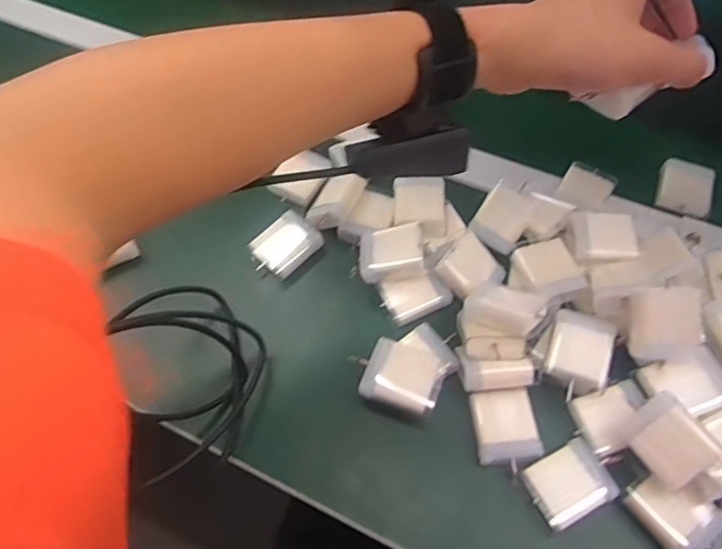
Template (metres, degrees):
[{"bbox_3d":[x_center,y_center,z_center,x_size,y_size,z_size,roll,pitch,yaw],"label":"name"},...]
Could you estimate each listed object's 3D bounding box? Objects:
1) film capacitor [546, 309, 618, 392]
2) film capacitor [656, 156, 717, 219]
[{"bbox_3d":[0.152,0.055,0.385,0.041,0.026,0.047,21,61,13],"label":"film capacitor"},{"bbox_3d":[0.279,-0.074,0.472,0.042,0.018,0.047,18,61,12],"label":"film capacitor"}]

